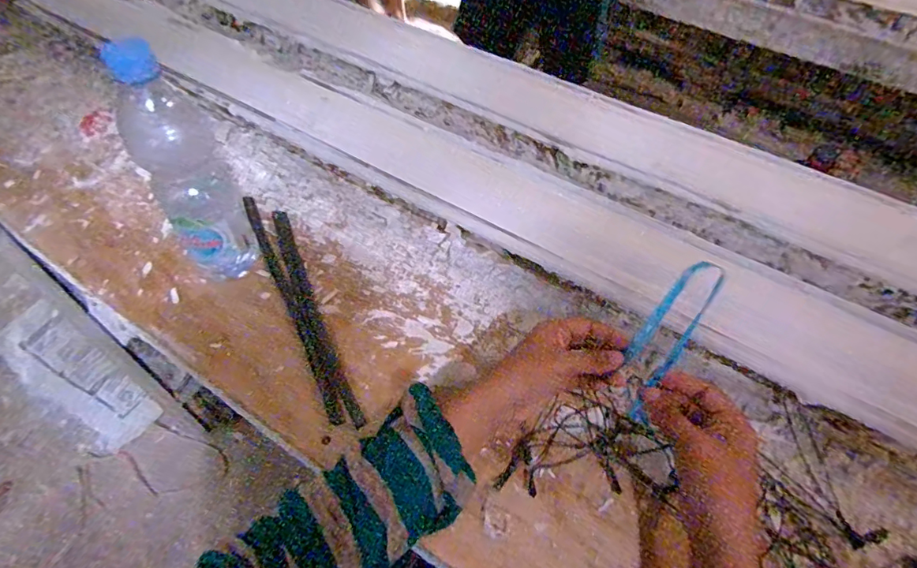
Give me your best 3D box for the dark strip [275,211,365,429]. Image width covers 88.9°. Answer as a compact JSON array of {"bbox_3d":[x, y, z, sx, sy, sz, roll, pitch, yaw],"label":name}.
[{"bbox_3d":[-0.157,0.023,0.491,0.019,0.004,0.281,-21,58,-16],"label":"dark strip"}]

